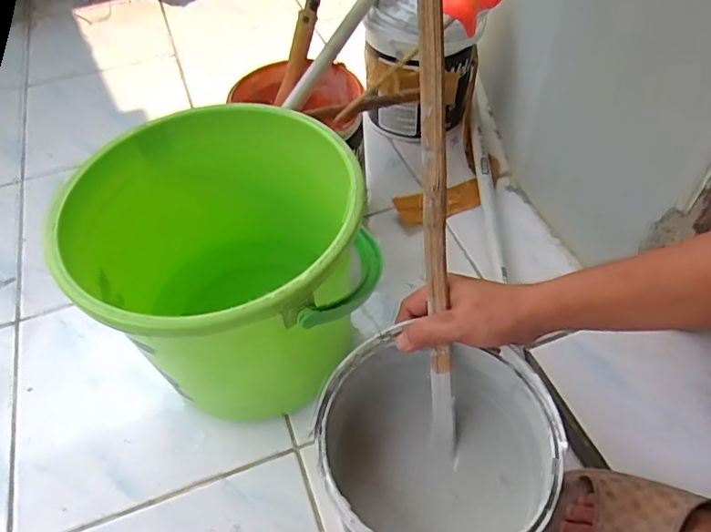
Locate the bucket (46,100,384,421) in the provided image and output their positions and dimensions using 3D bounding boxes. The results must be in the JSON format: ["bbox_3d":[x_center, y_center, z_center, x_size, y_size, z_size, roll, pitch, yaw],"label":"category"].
[{"bbox_3d":[-0.135,0.012,0.577,0.302,0.257,0.255,36,62,28],"label":"bucket"}]

